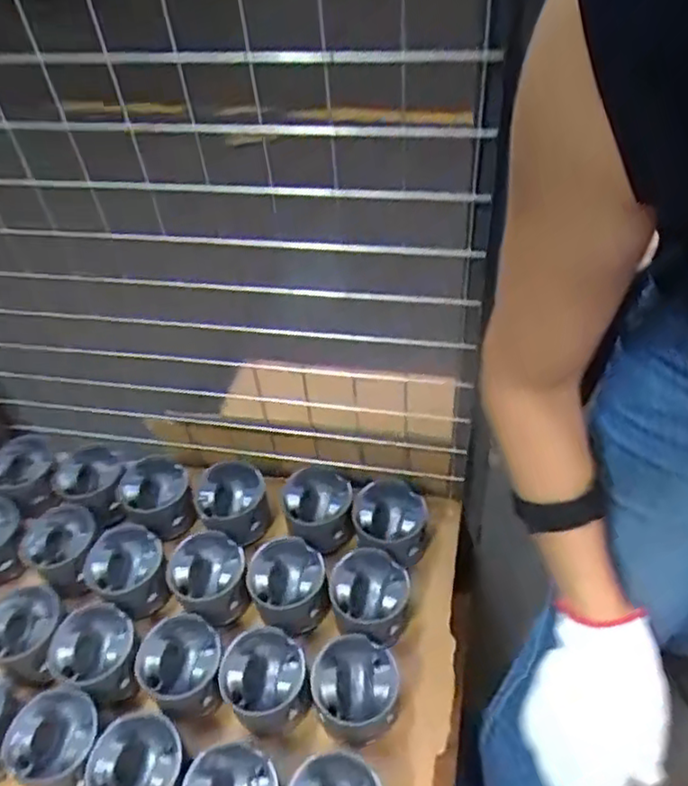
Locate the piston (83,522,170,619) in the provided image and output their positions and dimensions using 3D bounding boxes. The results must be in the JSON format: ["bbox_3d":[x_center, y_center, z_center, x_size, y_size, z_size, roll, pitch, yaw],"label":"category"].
[{"bbox_3d":[-0.261,0.217,0.811,0.092,0.069,0.088,-3,48,3],"label":"piston"}]

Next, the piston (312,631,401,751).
[{"bbox_3d":[0.011,0.317,0.706,0.101,0.076,0.094,-3,48,3],"label":"piston"}]

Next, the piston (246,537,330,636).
[{"bbox_3d":[-0.065,0.227,0.784,0.087,0.065,0.088,-3,48,3],"label":"piston"}]

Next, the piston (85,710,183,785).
[{"bbox_3d":[-0.202,0.370,0.653,0.085,0.050,0.092,-21,49,-14],"label":"piston"}]

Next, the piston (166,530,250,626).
[{"bbox_3d":[-0.159,0.220,0.796,0.088,0.060,0.095,-35,54,-24],"label":"piston"}]

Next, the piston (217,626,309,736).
[{"bbox_3d":[-0.083,0.310,0.715,0.088,0.069,0.090,-3,48,3],"label":"piston"}]

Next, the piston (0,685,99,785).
[{"bbox_3d":[-0.289,0.357,0.673,0.095,0.055,0.101,-27,51,-18],"label":"piston"}]

